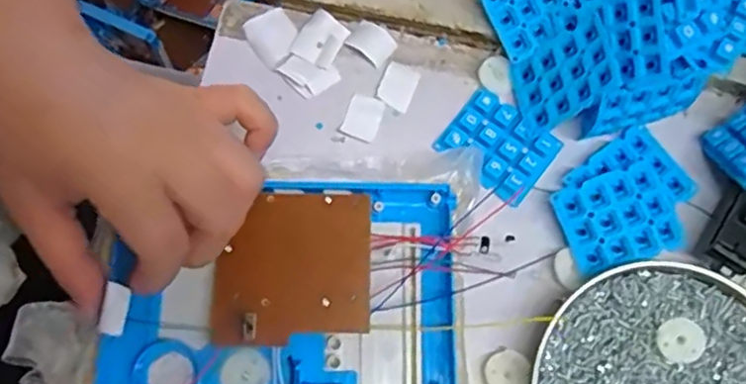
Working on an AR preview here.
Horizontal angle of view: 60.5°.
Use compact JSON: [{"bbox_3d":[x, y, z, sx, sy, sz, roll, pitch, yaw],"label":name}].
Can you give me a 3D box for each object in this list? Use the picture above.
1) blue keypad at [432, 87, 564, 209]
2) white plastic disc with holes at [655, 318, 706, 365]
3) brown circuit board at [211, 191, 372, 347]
[{"bbox_3d":[0.072,-0.027,0.367,0.059,0.008,0.047,37,76,10],"label":"blue keypad"},{"bbox_3d":[0.158,0.076,0.328,0.024,0.004,0.022,0,73,-1],"label":"white plastic disc with holes"},{"bbox_3d":[-0.039,0.036,0.308,0.073,0.010,0.072,0,74,2],"label":"brown circuit board"}]

